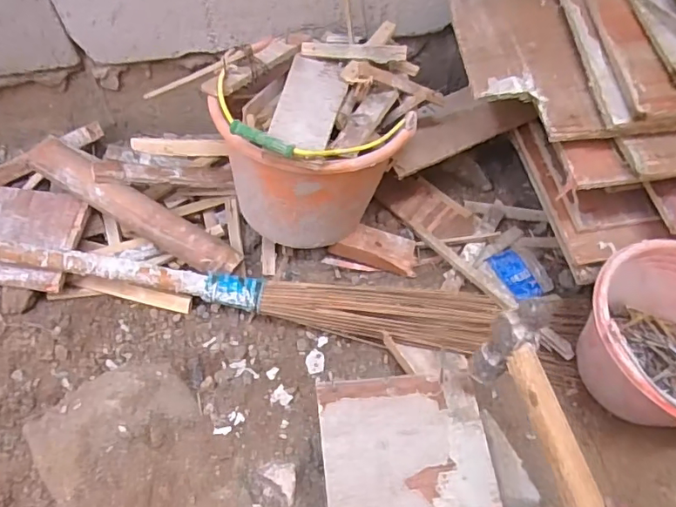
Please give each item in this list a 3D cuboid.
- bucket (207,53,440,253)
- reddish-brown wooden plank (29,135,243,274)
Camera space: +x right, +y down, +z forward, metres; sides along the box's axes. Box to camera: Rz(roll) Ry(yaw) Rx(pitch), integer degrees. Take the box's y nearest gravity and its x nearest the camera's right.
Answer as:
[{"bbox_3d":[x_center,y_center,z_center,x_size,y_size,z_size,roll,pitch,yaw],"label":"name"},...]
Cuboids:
[{"bbox_3d":[-0.029,-0.154,0.792,0.245,0.259,0.270,34,63,21],"label":"bucket"},{"bbox_3d":[-0.312,-0.070,0.819,0.356,0.043,0.061,32,61,-4],"label":"reddish-brown wooden plank"}]

